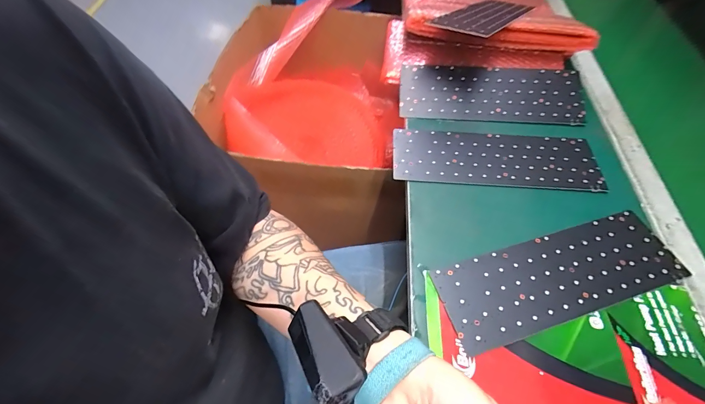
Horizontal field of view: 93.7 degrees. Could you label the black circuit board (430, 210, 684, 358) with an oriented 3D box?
[{"bbox_3d":[0.234,0.081,0.372,0.277,0.004,0.090,-14,59,-11],"label":"black circuit board"}]

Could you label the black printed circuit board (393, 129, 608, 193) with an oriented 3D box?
[{"bbox_3d":[0.198,-0.060,0.465,0.276,0.004,0.090,4,58,1],"label":"black printed circuit board"}]

